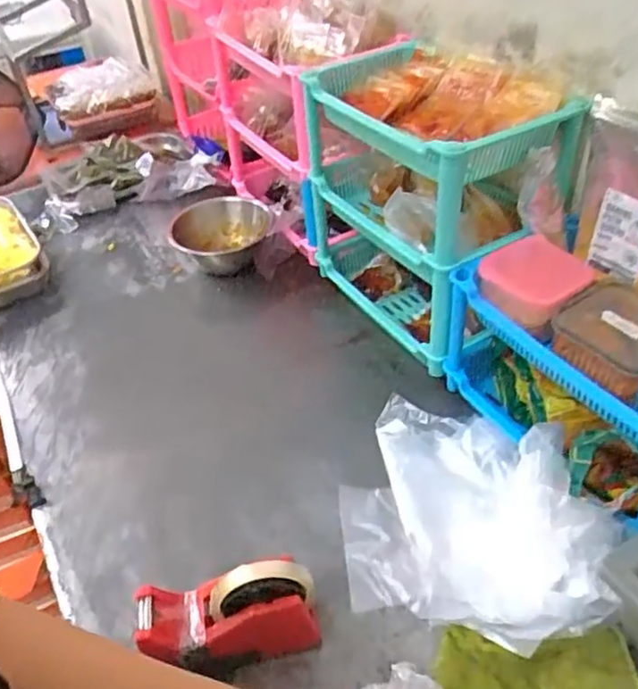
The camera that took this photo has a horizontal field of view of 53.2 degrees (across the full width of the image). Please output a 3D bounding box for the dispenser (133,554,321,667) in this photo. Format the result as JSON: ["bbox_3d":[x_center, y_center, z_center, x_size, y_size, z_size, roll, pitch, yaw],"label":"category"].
[{"bbox_3d":[-0.083,0.250,0.581,0.161,0.108,0.054,-4,42,2],"label":"dispenser"}]

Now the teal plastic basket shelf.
[{"bbox_3d":[0.137,-0.181,0.871,0.179,0.337,0.375,-23,45,-19],"label":"teal plastic basket shelf"}]

